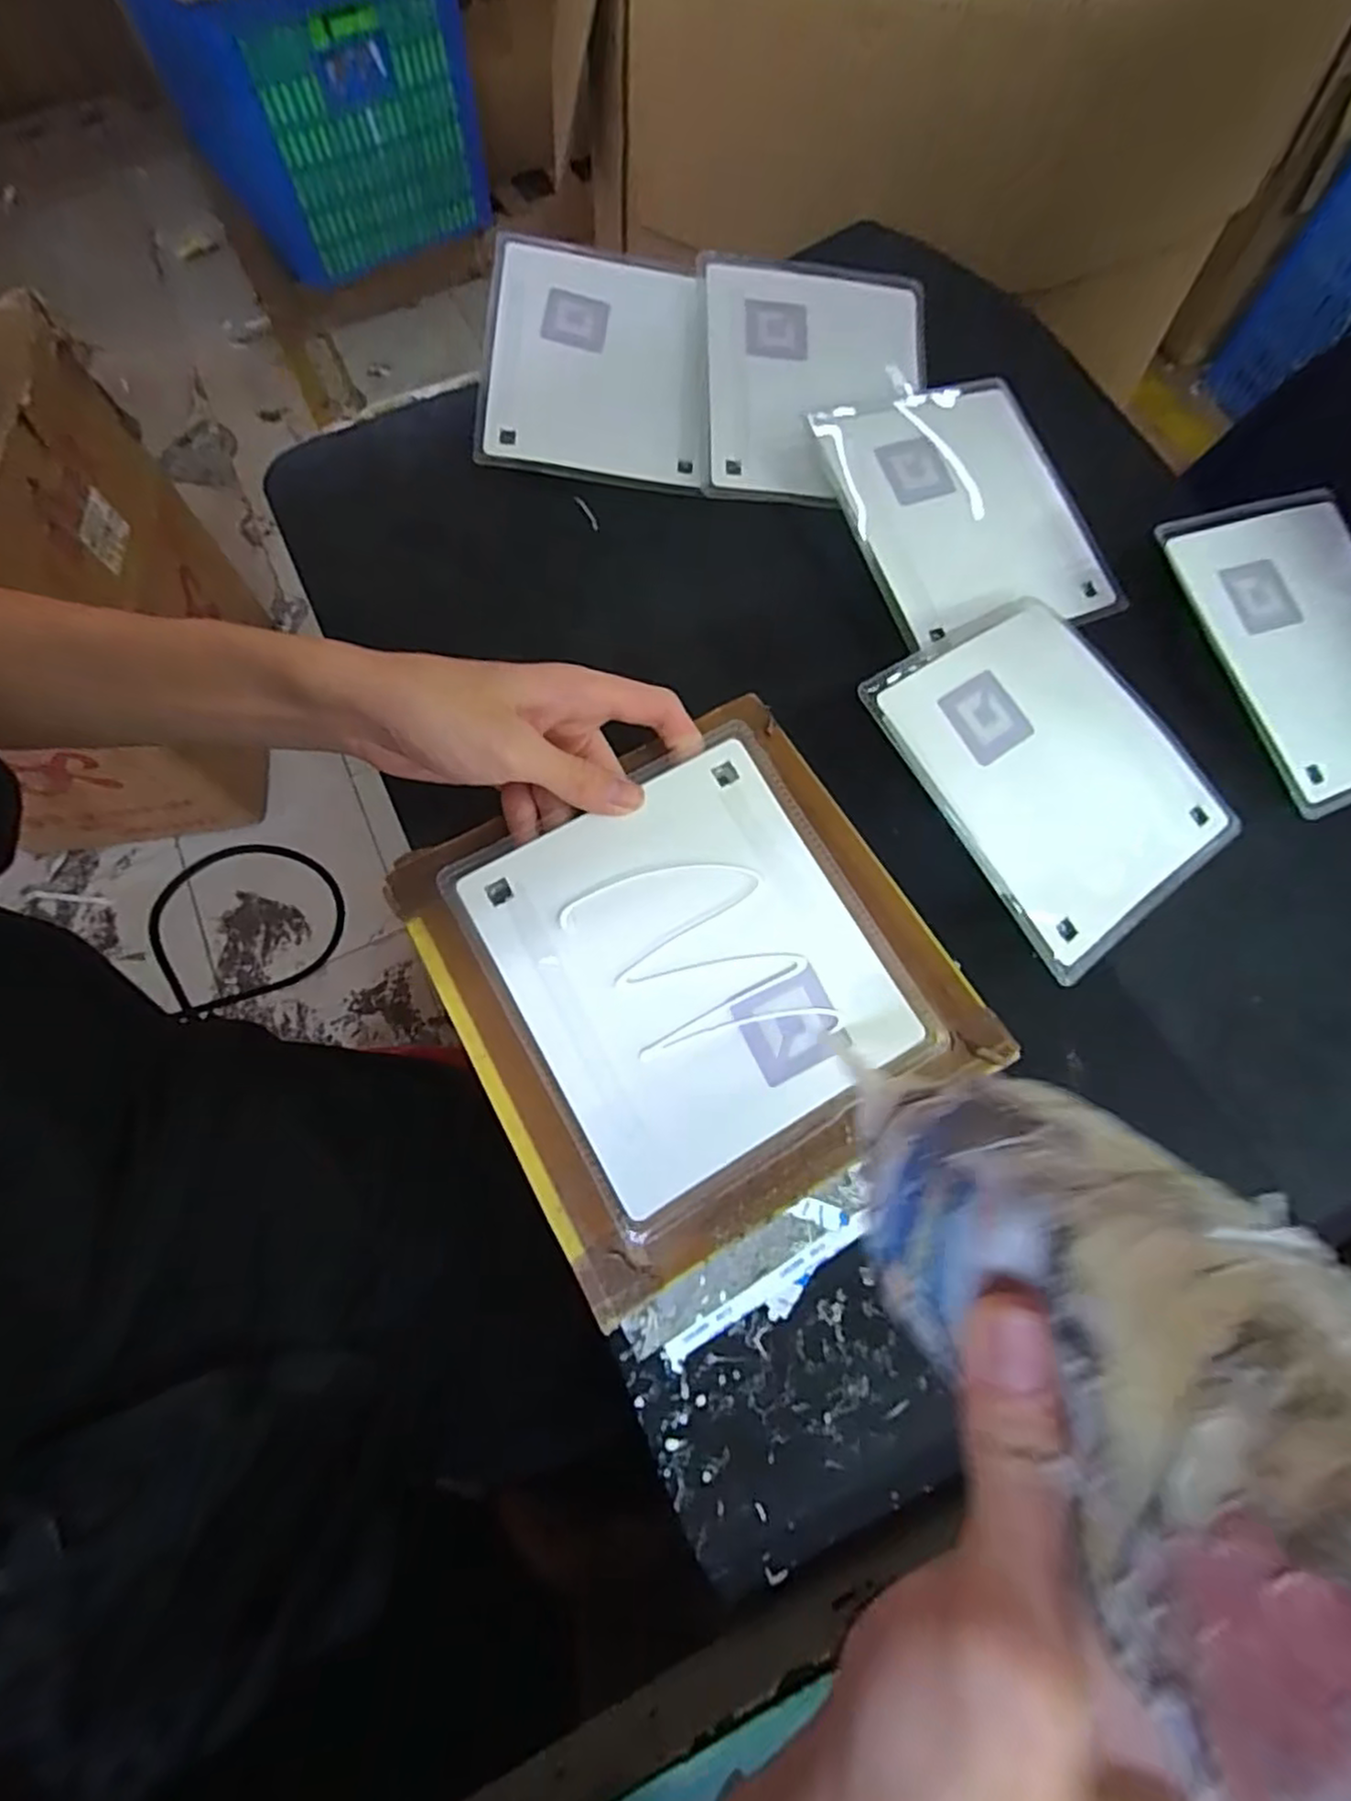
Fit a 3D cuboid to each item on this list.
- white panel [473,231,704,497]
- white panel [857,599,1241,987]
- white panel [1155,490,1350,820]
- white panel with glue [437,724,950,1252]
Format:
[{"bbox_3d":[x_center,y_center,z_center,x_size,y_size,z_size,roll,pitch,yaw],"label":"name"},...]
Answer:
[{"bbox_3d":[-0.053,-0.359,0.469,0.144,0.010,0.170,4,85,-6],"label":"white panel"},{"bbox_3d":[0.196,-0.068,0.363,0.150,0.009,0.173,-33,87,-18],"label":"white panel"},{"bbox_3d":[0.354,-0.143,0.390,0.148,0.008,0.172,-19,81,-17],"label":"white panel"},{"bbox_3d":[0.008,0.027,0.301,0.156,0.014,0.168,-30,74,-10],"label":"white panel with glue"}]

